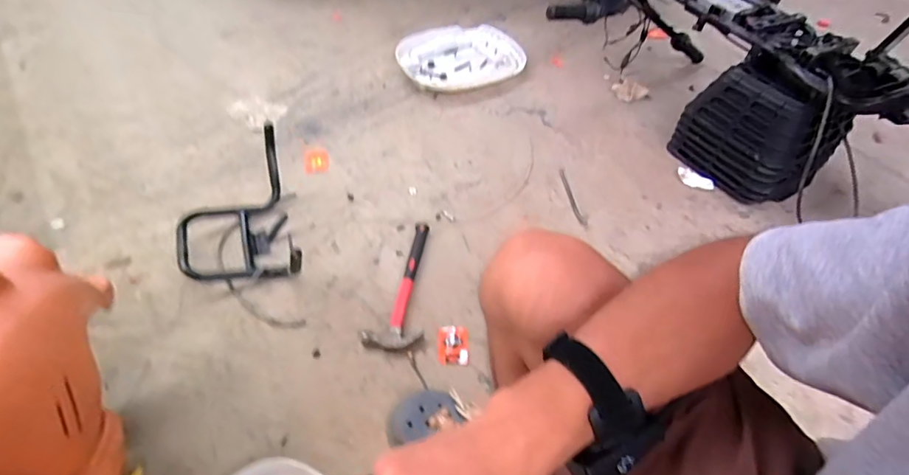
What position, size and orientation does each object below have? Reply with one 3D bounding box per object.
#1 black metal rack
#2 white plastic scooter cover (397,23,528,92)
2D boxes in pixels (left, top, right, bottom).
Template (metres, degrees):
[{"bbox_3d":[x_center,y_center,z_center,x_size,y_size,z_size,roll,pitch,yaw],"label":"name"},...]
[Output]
[{"bbox_3d":[-0.402,-0.045,0.849,0.200,0.127,0.251,-13,54,-15],"label":"black metal rack"},{"bbox_3d":[0.027,-0.517,1.339,0.362,0.044,0.254,-24,58,-22],"label":"white plastic scooter cover"}]

